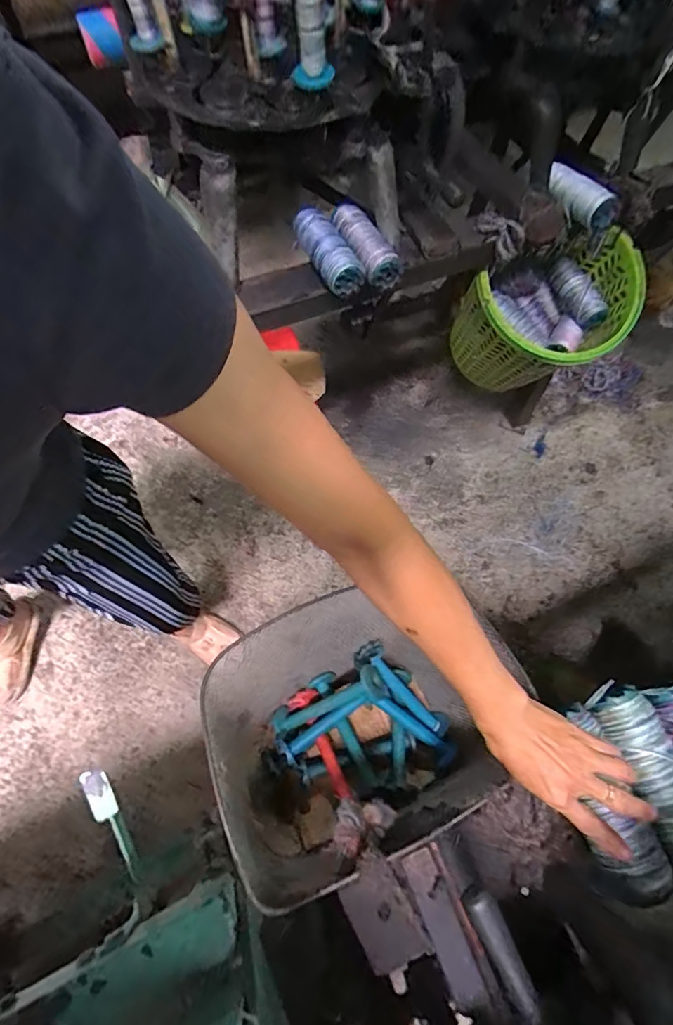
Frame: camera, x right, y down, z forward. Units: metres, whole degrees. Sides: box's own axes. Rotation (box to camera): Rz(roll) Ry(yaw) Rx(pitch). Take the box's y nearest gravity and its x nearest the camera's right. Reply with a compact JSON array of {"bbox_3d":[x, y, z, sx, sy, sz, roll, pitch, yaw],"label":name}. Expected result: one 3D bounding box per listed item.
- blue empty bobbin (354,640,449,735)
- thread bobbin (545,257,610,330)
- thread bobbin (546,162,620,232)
[{"bbox_3d":[0.093,0.241,0.646,0.171,0.049,0.044,47,72,-11],"label":"blue empty bobbin"},{"bbox_3d":[0.461,-0.414,0.920,0.060,0.056,0.138,-24,71,-11],"label":"thread bobbin"},{"bbox_3d":[0.379,-0.494,0.749,0.044,0.048,0.128,-36,73,-15],"label":"thread bobbin"}]

